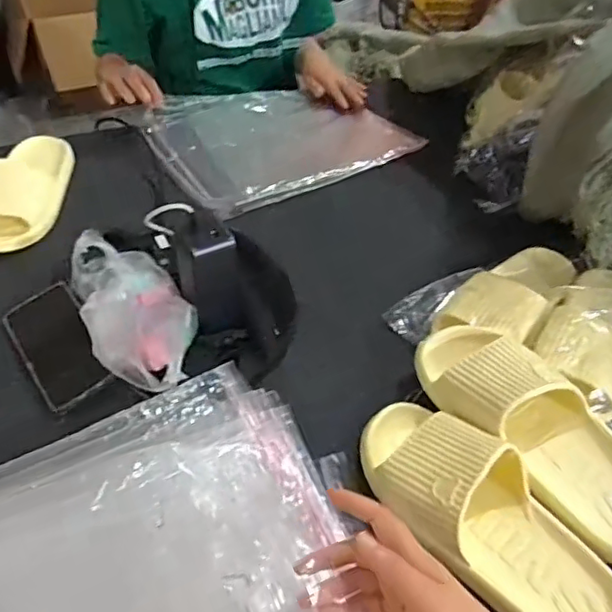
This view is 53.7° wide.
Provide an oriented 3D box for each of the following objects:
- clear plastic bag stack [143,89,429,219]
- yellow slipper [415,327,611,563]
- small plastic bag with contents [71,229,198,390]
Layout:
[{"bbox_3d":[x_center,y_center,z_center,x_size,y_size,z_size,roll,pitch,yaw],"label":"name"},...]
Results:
[{"bbox_3d":[-0.042,-0.278,0.943,0.390,0.046,0.300,-22,50,-25],"label":"clear plastic bag stack"},{"bbox_3d":[0.208,0.102,0.533,0.094,0.062,0.245,-25,51,-26],"label":"yellow slipper"},{"bbox_3d":[-0.168,0.001,0.598,0.106,0.054,0.188,-13,47,-17],"label":"small plastic bag with contents"}]

